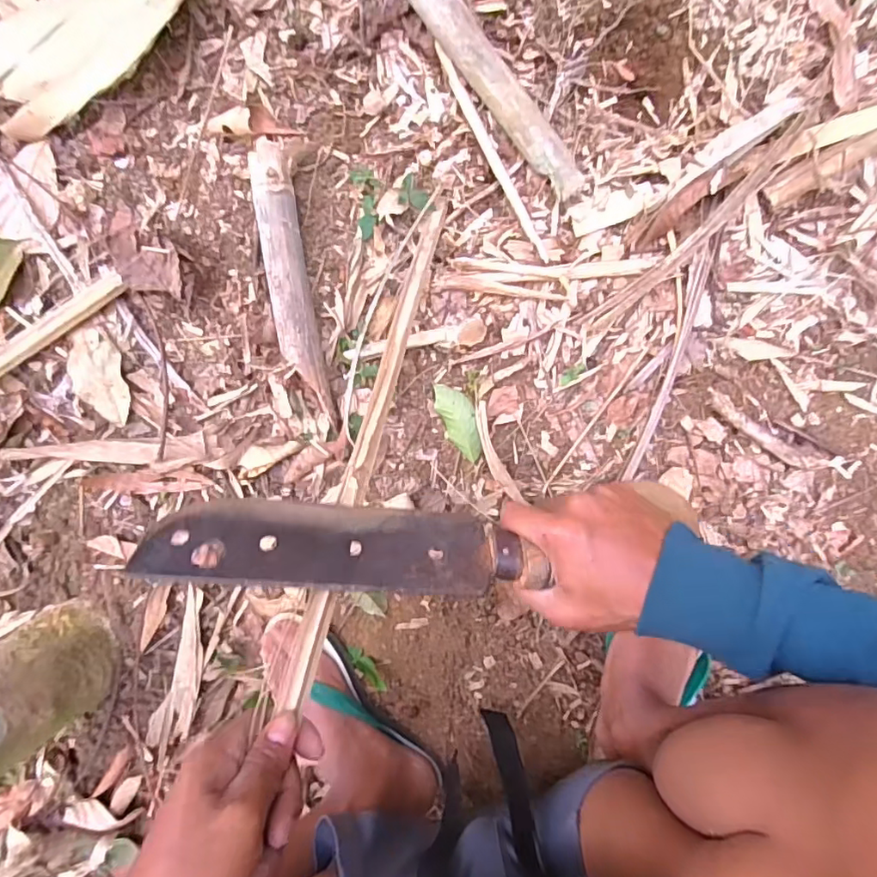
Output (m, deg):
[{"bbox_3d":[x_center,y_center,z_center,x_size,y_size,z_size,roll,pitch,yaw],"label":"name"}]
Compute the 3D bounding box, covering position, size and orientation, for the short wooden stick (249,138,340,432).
[{"bbox_3d":[-0.146,-0.149,0.546,0.041,0.033,0.266,-8,97,6],"label":"short wooden stick"}]

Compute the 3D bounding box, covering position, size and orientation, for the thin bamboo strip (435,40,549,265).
[{"bbox_3d":[0.050,-0.268,0.515,0.012,0.007,0.220,-26,95,8],"label":"thin bamboo strip"}]

